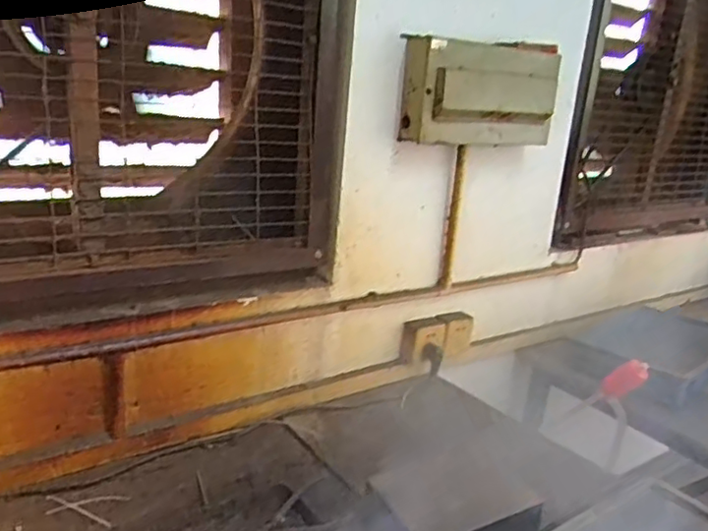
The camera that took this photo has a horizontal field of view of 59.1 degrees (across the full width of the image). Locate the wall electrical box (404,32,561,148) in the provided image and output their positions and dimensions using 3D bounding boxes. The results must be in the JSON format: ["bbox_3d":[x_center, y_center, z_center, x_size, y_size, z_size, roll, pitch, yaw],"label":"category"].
[{"bbox_3d":[0.264,-0.333,1.221,0.377,0.199,0.070,-8,20,-30],"label":"wall electrical box"}]

